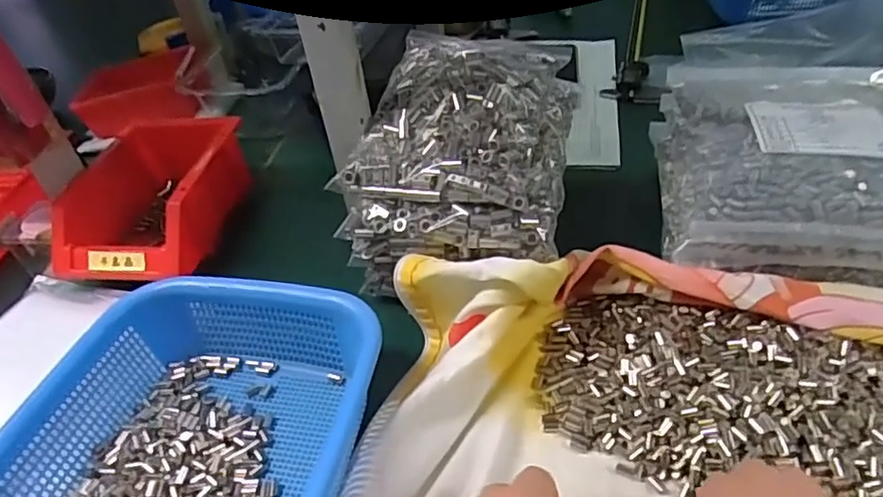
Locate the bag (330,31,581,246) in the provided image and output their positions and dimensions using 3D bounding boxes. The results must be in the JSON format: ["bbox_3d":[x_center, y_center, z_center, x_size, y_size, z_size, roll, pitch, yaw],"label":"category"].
[{"bbox_3d":[0.023,-0.102,0.499,0.155,0.065,0.212,6,43,14],"label":"bag"}]

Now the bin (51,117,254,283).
[{"bbox_3d":[-0.267,-0.057,0.598,0.128,0.072,0.212,4,42,12],"label":"bin"}]

